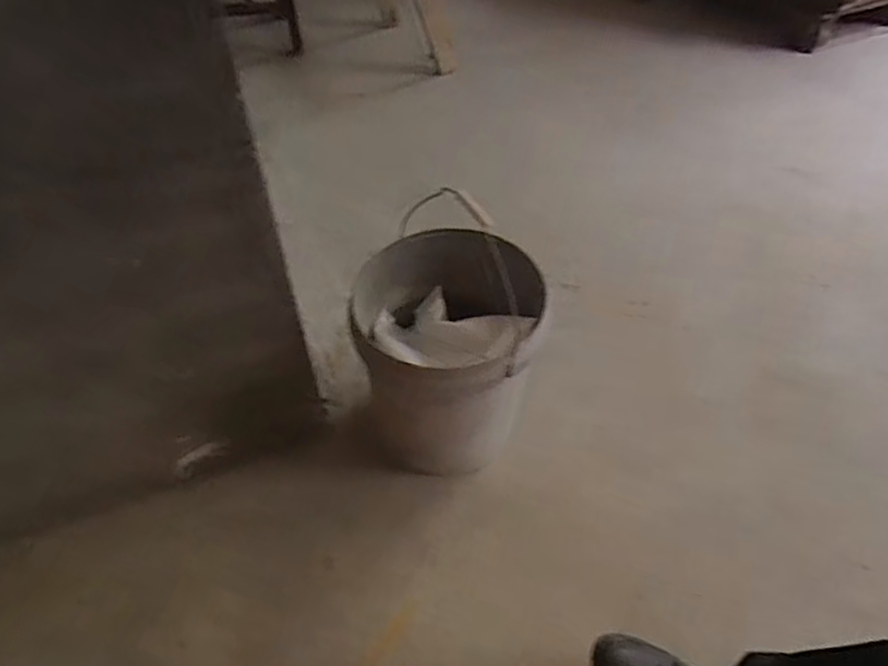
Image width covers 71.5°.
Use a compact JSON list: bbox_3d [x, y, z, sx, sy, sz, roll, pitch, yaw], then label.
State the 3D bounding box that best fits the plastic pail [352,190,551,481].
[{"bbox_3d":[0.007,0.047,1.093,0.304,0.335,0.288,1,50,1],"label":"plastic pail"}]

